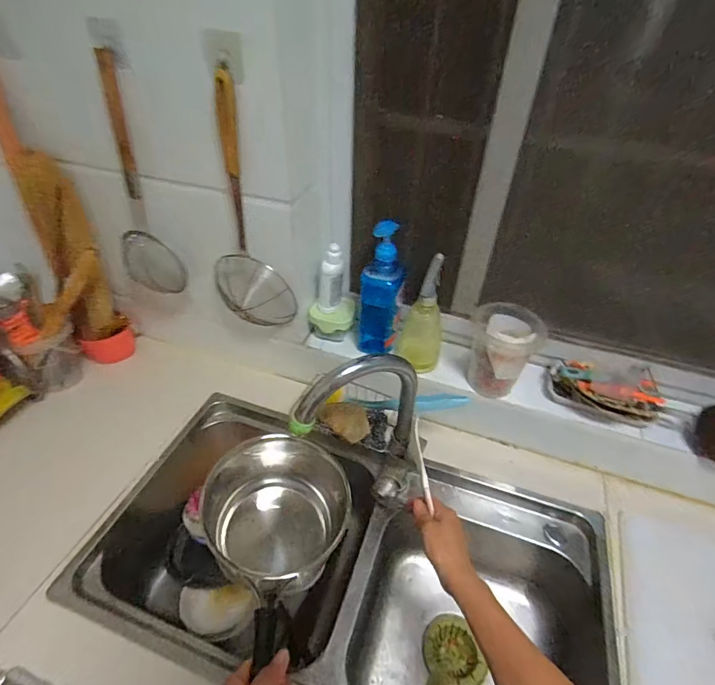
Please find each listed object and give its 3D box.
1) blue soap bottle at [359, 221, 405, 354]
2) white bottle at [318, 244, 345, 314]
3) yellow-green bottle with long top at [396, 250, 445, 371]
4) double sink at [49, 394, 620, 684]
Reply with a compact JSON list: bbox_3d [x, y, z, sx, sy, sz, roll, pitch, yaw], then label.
[{"bbox_3d":[0.044,-0.094,0.767,0.074,0.246,0.060,6,41,3],"label":"blue soap bottle"},{"bbox_3d":[-0.050,-0.129,0.794,0.047,0.143,0.039,-1,41,-4],"label":"white bottle"},{"bbox_3d":[0.122,-0.045,0.749,0.082,0.221,0.063,9,42,7],"label":"yellow-green bottle with long top"},{"bbox_3d":[-0.009,0.396,0.720,0.789,0.197,0.408,14,42,12],"label":"double sink"}]

